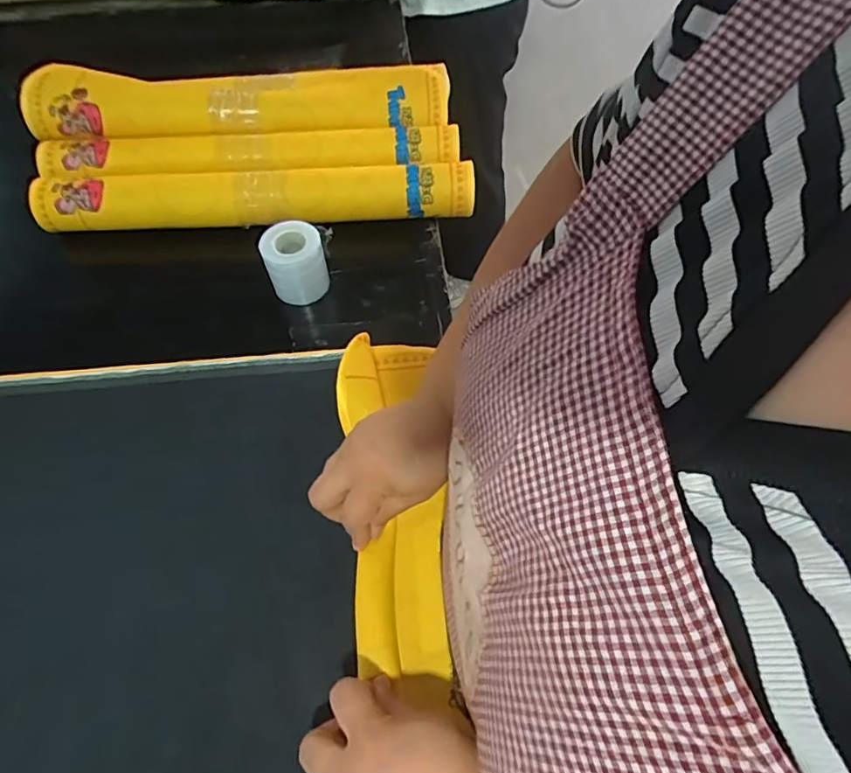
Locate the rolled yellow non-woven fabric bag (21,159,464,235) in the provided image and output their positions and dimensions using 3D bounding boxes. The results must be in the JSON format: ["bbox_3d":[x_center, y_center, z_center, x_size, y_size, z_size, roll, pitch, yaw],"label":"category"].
[{"bbox_3d":[-0.202,-0.232,0.647,0.508,0.058,0.071,-2,62,-1],"label":"rolled yellow non-woven fabric bag"}]

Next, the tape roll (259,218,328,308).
[{"bbox_3d":[-0.140,-0.132,0.583,0.060,0.069,0.055,0,62,0],"label":"tape roll"}]

